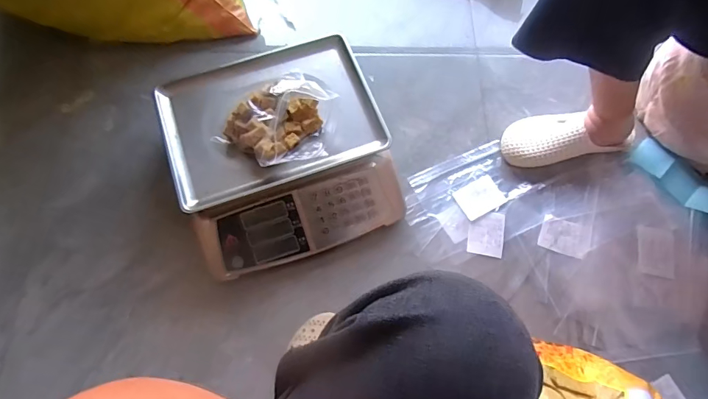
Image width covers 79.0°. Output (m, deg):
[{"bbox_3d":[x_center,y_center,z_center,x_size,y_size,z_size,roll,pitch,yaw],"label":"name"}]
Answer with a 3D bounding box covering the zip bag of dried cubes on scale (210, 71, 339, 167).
[{"bbox_3d":[-0.109,-0.124,0.660,0.134,0.072,0.154,40,74,13],"label":"zip bag of dried cubes on scale"}]

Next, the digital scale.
[{"bbox_3d":[-0.121,-0.080,0.735,0.333,0.115,0.336,-19,71,-8],"label":"digital scale"}]

